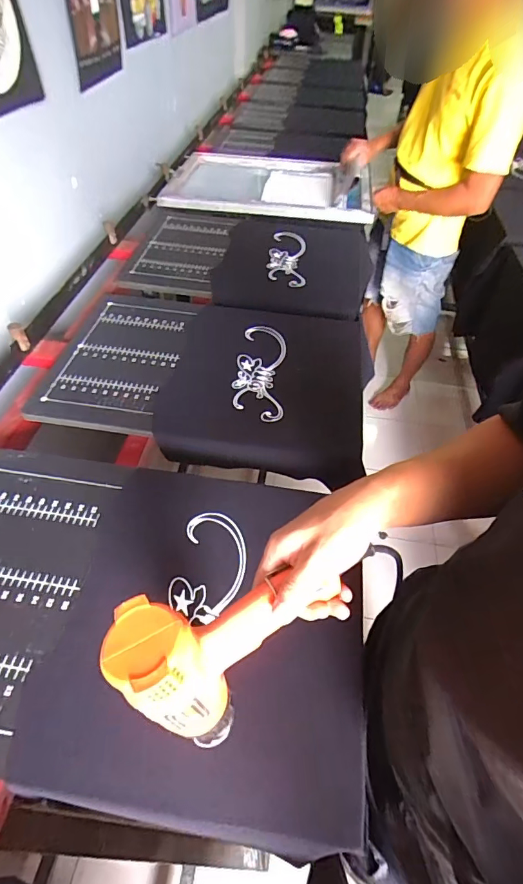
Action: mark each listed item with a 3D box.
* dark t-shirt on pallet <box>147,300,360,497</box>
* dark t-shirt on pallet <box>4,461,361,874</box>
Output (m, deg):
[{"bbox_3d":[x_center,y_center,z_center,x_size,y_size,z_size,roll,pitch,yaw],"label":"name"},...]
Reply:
[{"bbox_3d":[0.012,-0.121,0.882,0.382,0.075,0.445,6,49,3],"label":"dark t-shirt on pallet"},{"bbox_3d":[-0.057,0.219,0.553,0.370,0.039,0.418,8,49,5],"label":"dark t-shirt on pallet"}]

